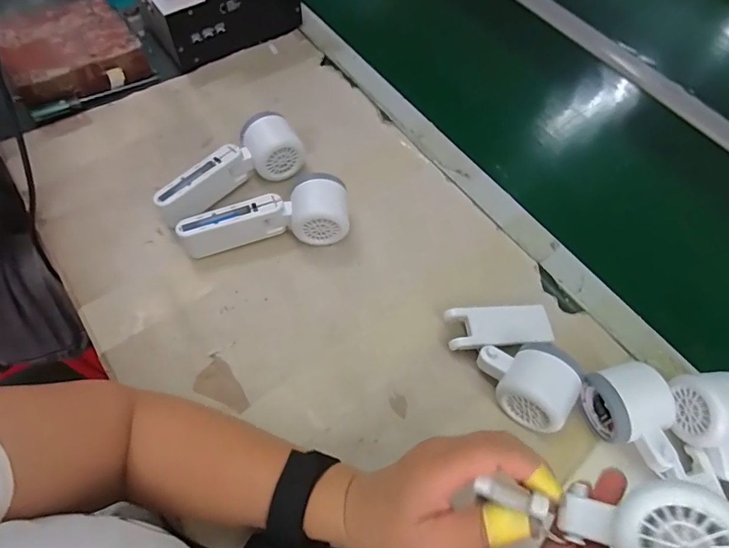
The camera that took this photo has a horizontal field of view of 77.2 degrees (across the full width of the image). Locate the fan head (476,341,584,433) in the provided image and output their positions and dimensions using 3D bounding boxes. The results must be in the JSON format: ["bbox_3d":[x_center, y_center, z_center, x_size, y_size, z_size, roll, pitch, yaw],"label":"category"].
[{"bbox_3d":[0.141,0.092,0.397,0.059,0.052,0.082,-39,70,-22],"label":"fan head"}]

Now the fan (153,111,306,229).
[{"bbox_3d":[-0.145,-0.114,0.491,0.164,0.053,0.047,-30,67,-18],"label":"fan"}]

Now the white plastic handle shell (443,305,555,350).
[{"bbox_3d":[0.130,0.052,0.440,0.099,0.016,0.041,-2,61,-5],"label":"white plastic handle shell"}]

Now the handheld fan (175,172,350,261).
[{"bbox_3d":[-0.102,-0.058,0.467,0.166,0.054,0.051,-6,62,-7],"label":"handheld fan"}]

